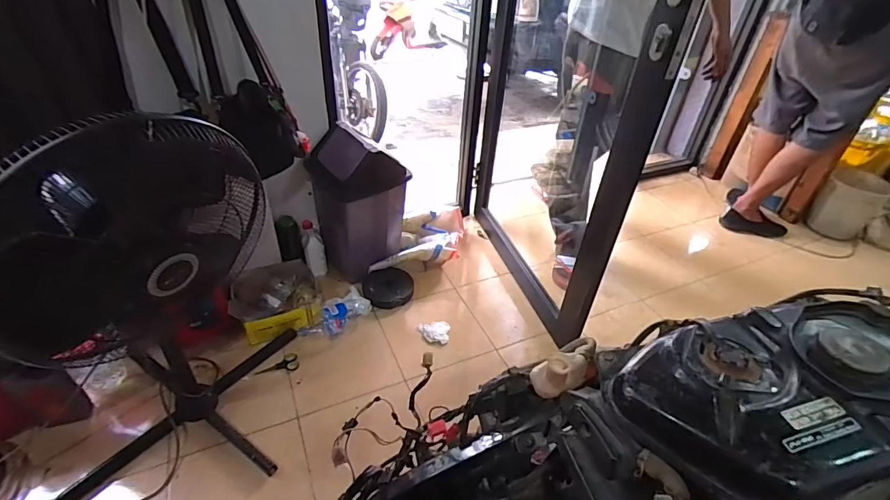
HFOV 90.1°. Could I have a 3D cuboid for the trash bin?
[{"bbox_3d":[-0.293,-0.158,1.506,0.230,0.492,0.250,-28,49,-34],"label":"trash bin"}]

